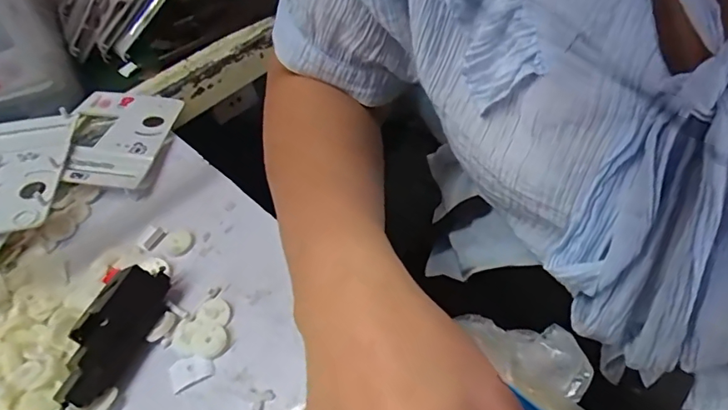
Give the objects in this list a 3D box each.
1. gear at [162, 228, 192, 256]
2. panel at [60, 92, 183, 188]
[{"bbox_3d":[-0.150,0.028,0.406,0.023,0.004,0.027,-30,47,-15],"label":"gear"},{"bbox_3d":[-0.245,-0.072,0.502,0.099,0.012,0.146,1,42,-1],"label":"panel"}]

